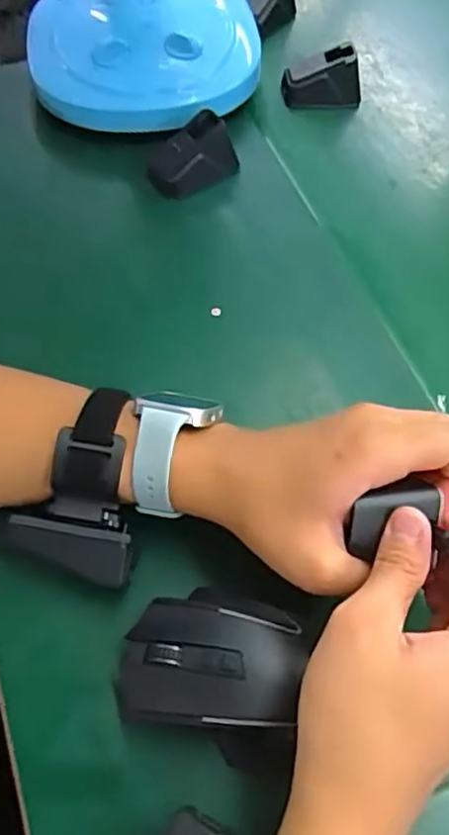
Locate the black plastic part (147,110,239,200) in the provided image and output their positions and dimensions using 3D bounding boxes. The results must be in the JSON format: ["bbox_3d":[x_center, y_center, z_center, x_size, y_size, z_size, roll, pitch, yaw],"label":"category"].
[{"bbox_3d":[-0.027,-0.207,0.531,0.064,0.041,0.055,-39,68,-22],"label":"black plastic part"}]

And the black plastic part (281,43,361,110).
[{"bbox_3d":[0.088,-0.305,0.591,0.068,0.048,0.023,0,59,-2],"label":"black plastic part"}]

